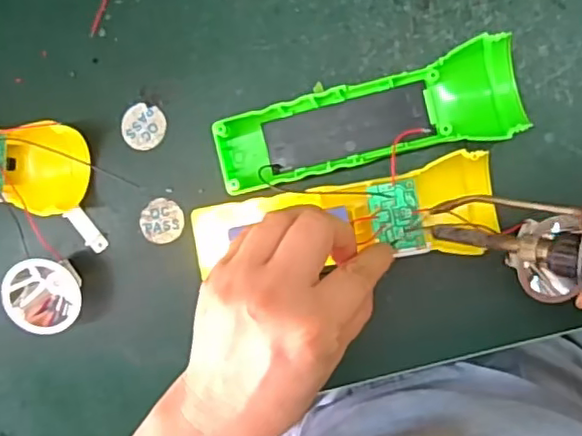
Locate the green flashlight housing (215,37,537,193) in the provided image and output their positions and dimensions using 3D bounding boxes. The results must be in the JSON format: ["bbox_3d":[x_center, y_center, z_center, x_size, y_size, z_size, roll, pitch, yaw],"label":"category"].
[{"bbox_3d":[0.039,-0.053,0.331,0.162,0.023,0.047,-11,91,9],"label":"green flashlight housing"}]

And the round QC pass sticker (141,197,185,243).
[{"bbox_3d":[-0.077,0.002,0.360,0.026,0.004,0.026,0,93,9],"label":"round QC pass sticker"}]

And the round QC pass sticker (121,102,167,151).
[{"bbox_3d":[-0.088,-0.054,0.360,0.026,0.004,0.027,0,93,9],"label":"round QC pass sticker"}]

